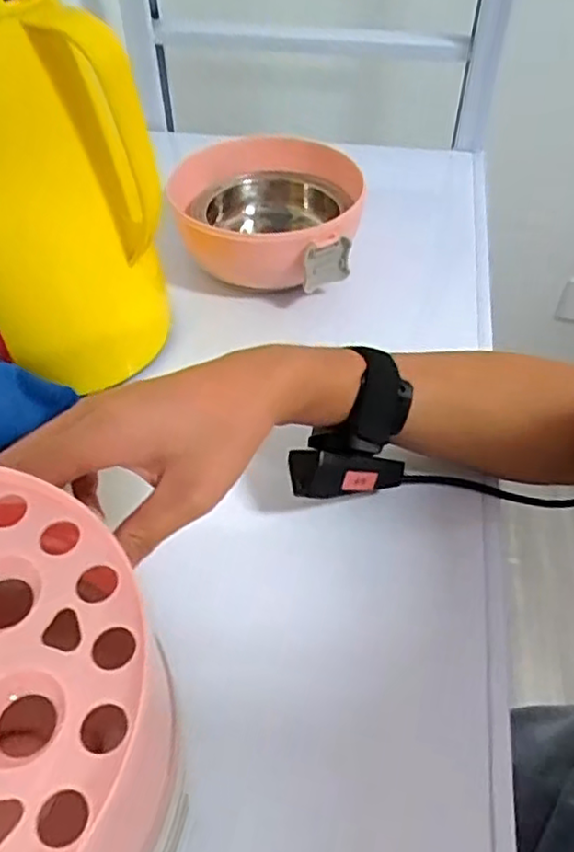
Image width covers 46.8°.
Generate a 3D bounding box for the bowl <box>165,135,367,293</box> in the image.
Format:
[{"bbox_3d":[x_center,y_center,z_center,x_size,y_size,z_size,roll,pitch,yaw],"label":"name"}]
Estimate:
[{"bbox_3d":[-0.022,-0.181,0.571,0.160,0.066,0.140,3,49,3],"label":"bowl"}]

